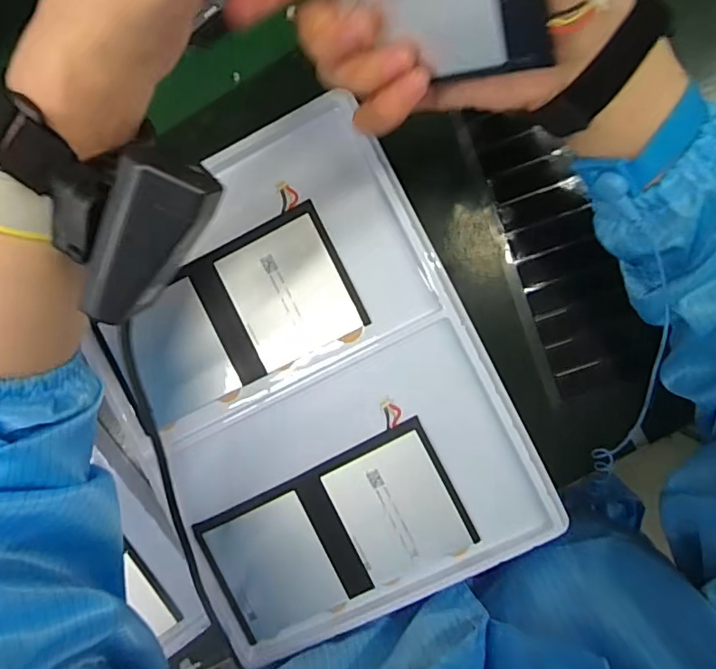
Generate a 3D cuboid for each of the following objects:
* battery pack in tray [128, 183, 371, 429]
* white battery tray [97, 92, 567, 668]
[{"bbox_3d":[-0.083,-0.013,0.363,0.158,0.010,0.096,-27,87,6],"label":"battery pack in tray"},{"bbox_3d":[-0.036,0.038,0.364,0.242,0.033,0.313,-26,87,6],"label":"white battery tray"}]

